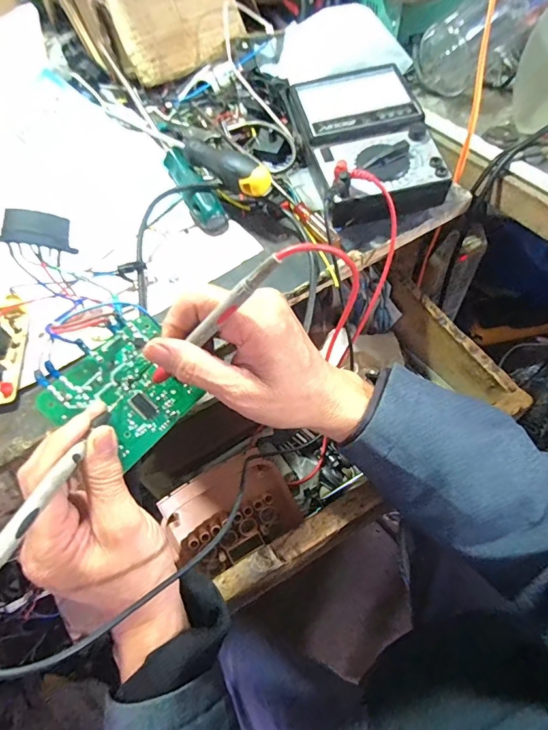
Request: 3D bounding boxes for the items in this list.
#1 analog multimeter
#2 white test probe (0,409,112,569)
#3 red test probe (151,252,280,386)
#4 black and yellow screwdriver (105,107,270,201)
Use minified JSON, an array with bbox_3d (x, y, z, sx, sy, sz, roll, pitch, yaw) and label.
[{"bbox_3d":[0.087,-0.207,0.405,0.108,0.052,0.182,-11,59,-4],"label":"analog multimeter"},{"bbox_3d":[-0.121,0.068,0.232,0.010,0.012,0.131,9,35,8],"label":"white test probe"},{"bbox_3d":[-0.038,-0.022,0.249,0.009,0.121,0.007,16,48,-40],"label":"red test probe"},{"bbox_3d":[-0.085,-0.208,0.406,0.216,0.029,0.027,38,68,23],"label":"black and yellow screwdriver"}]

